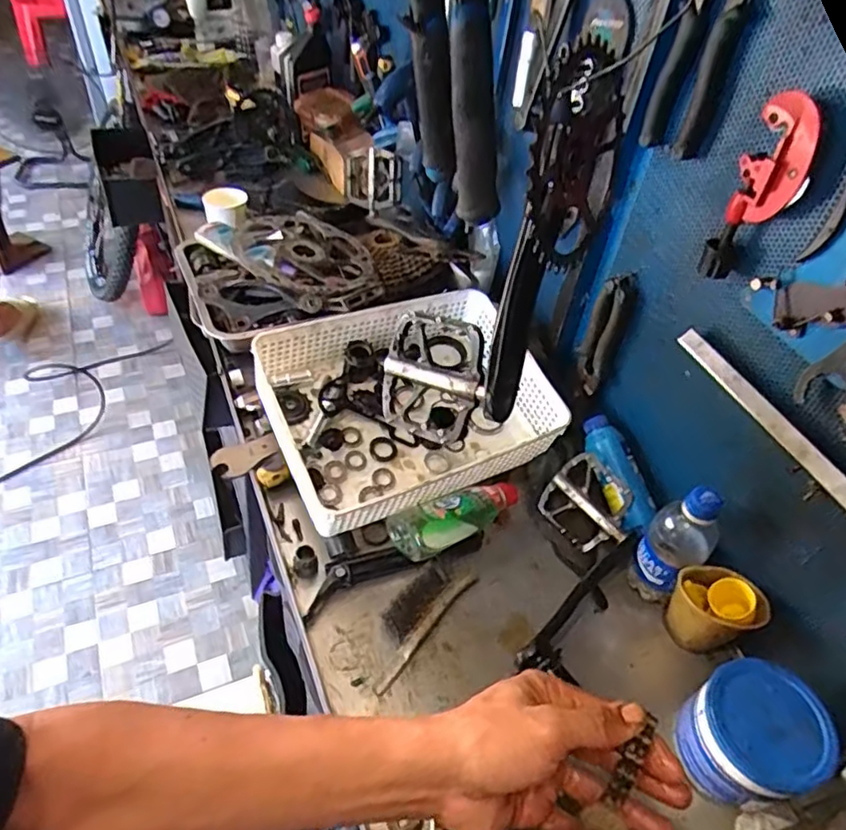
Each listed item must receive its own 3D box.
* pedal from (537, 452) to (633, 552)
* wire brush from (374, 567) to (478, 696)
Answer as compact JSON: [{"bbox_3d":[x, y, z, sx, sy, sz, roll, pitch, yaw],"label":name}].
[{"bbox_3d":[0.197,0.105,0.735,0.100,0.094,0.035,44,25,25],"label":"pedal"},{"bbox_3d":[-0.006,0.209,0.655,0.046,0.026,0.161,32,51,22],"label":"wire brush"}]

